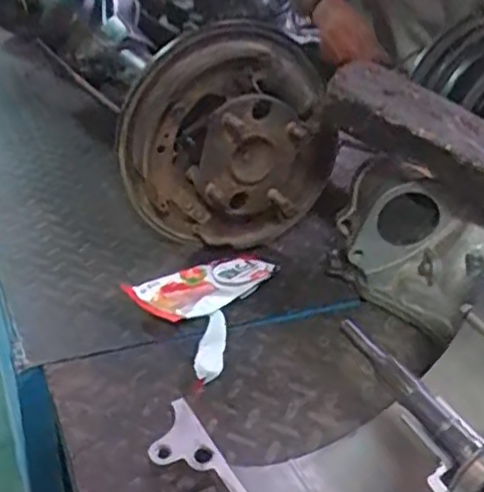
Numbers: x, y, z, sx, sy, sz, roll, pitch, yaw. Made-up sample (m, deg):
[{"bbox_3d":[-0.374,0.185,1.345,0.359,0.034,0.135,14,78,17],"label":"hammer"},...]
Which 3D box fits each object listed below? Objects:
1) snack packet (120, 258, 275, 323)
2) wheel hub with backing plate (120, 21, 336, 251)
[{"bbox_3d":[-0.034,0.042,0.733,0.159,0.023,0.098,-15,33,-28],"label":"snack packet"},{"bbox_3d":[-0.011,-0.107,0.776,0.248,0.248,0.071,-2,29,-8],"label":"wheel hub with backing plate"}]

